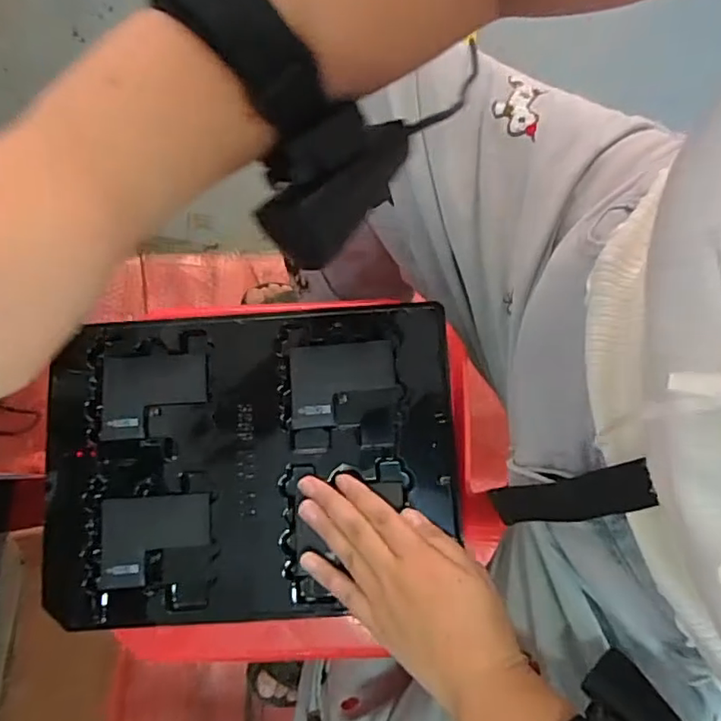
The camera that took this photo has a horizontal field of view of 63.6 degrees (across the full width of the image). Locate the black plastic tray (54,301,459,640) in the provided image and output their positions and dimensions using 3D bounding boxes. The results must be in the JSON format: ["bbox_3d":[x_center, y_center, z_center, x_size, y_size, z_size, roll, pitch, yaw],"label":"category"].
[{"bbox_3d":[-0.078,0.071,0.420,0.288,0.012,0.213,-4,79,0],"label":"black plastic tray"}]

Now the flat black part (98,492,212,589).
[{"bbox_3d":[-0.146,0.127,0.412,0.078,0.004,0.060,-3,79,0],"label":"flat black part"}]

